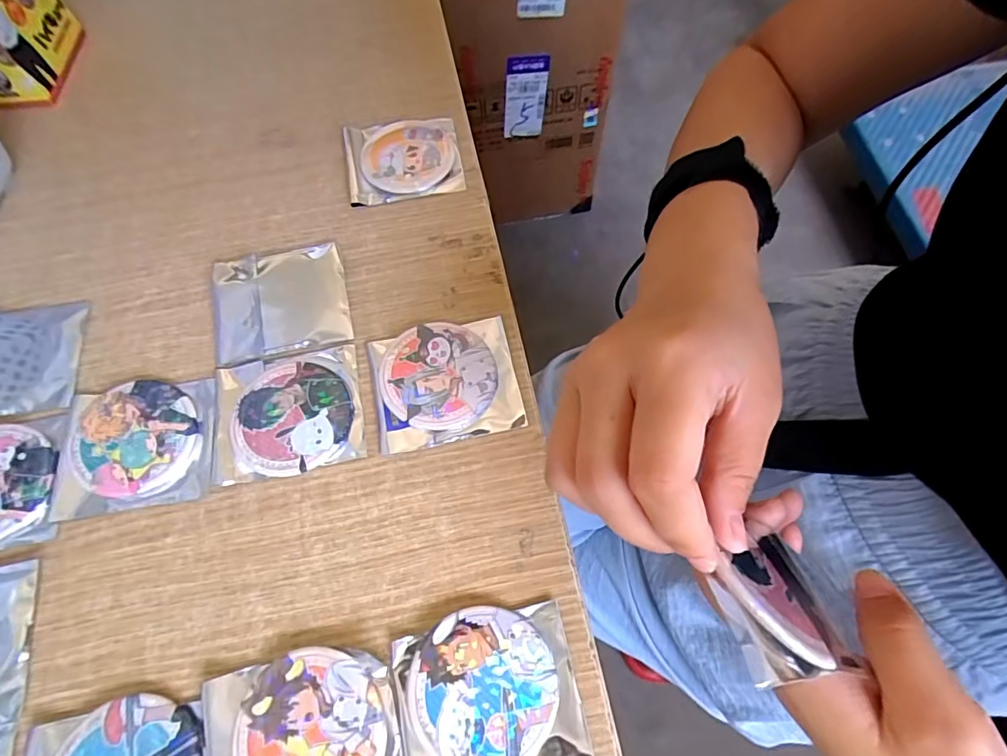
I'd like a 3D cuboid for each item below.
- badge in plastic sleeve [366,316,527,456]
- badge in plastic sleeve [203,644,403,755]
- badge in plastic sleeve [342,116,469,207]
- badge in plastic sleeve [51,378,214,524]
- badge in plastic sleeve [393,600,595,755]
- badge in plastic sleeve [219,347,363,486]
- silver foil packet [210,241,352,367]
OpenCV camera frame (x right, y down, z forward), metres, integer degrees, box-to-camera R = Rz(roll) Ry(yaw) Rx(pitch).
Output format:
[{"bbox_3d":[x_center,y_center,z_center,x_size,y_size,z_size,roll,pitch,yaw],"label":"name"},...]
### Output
[{"bbox_3d":[-0.032,0.001,0.286,0.077,0.008,0.068,-12,66,-3],"label":"badge in plastic sleeve"},{"bbox_3d":[-0.085,0.154,0.219,0.079,0.009,0.069,-14,66,-4],"label":"badge in plastic sleeve"},{"bbox_3d":[-0.069,-0.151,0.354,0.077,0.010,0.069,-10,66,-2],"label":"badge in plastic sleeve"},{"bbox_3d":[-0.196,0.034,0.276,0.082,0.007,0.070,-11,66,-2],"label":"badge in plastic sleeve"},{"bbox_3d":[-0.006,0.139,0.224,0.076,0.009,0.071,-13,66,-3],"label":"badge in plastic sleeve"},{"bbox_3d":[-0.117,0.018,0.282,0.076,0.008,0.070,-13,66,-3],"label":"badge in plastic sleeve"},{"bbox_3d":[-0.135,-0.047,0.311,0.079,0.008,0.072,-14,66,-4],"label":"silver foil packet"}]

